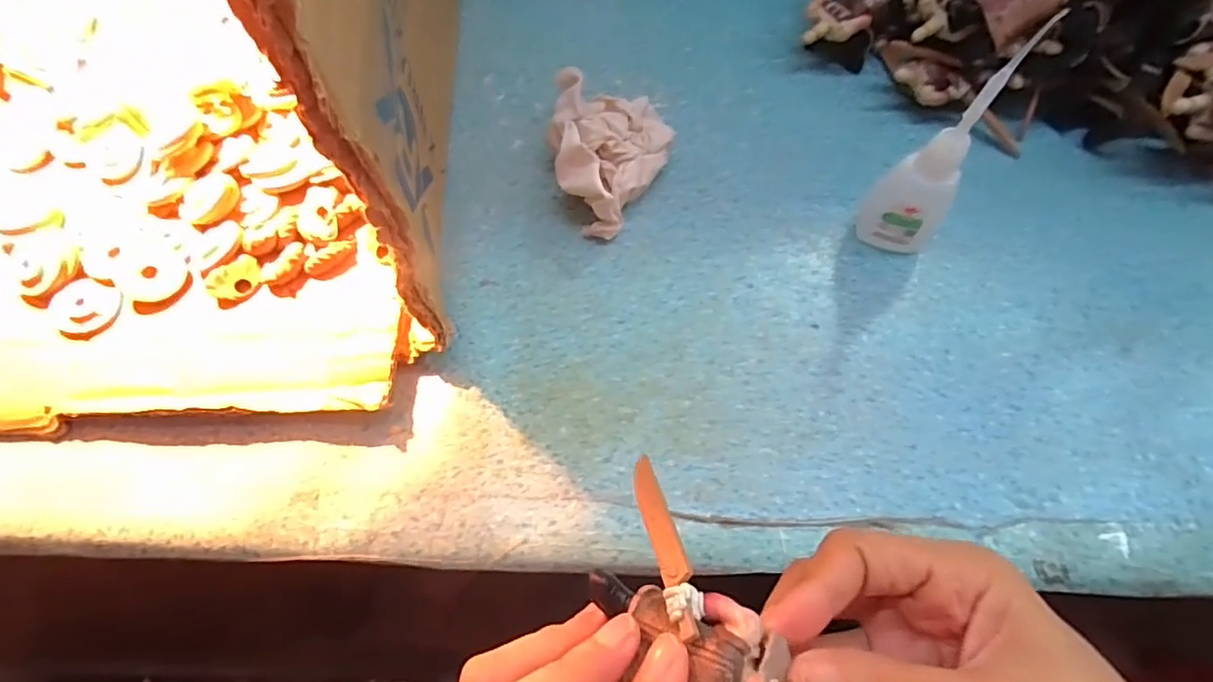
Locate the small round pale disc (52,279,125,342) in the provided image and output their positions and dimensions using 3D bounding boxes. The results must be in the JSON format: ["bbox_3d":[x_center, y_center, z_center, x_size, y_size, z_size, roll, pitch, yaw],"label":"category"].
[{"bbox_3d":[-0.236,-0.015,0.260,0.027,0.004,0.027,2,77,-9],"label":"small round pale disc"}]

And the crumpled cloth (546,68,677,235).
[{"bbox_3d":[0.003,-0.099,0.295,0.059,0.039,0.087,0,64,0],"label":"crumpled cloth"}]

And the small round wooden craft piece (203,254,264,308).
[{"bbox_3d":[-0.171,-0.028,0.265,0.024,0.011,0.015,-41,71,-18],"label":"small round wooden craft piece"}]

